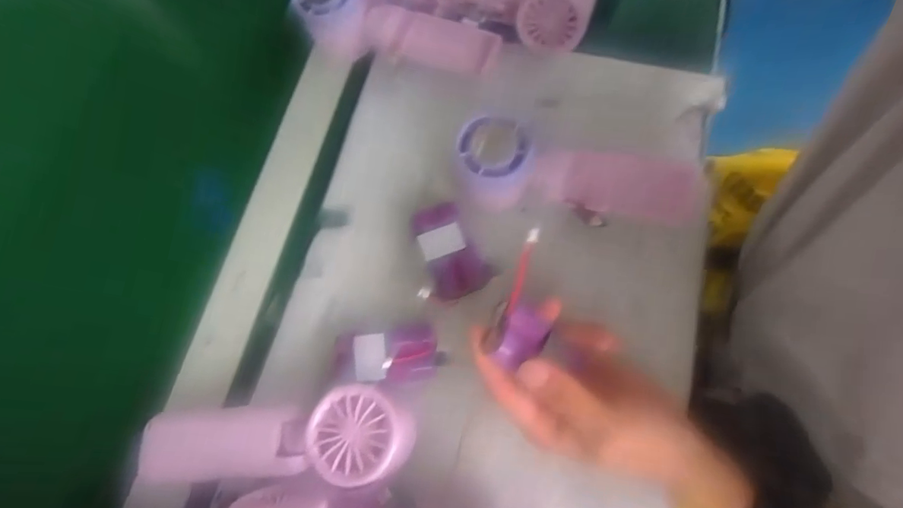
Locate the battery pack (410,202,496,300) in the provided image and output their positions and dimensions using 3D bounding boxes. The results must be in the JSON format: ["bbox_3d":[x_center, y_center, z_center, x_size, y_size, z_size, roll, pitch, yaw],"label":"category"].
[{"bbox_3d":[-0.002,-0.005,0.353,0.041,0.015,0.069,-26,73,-5],"label":"battery pack"}]

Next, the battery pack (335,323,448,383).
[{"bbox_3d":[-0.041,0.067,0.332,0.069,0.017,0.036,-8,73,0],"label":"battery pack"}]

